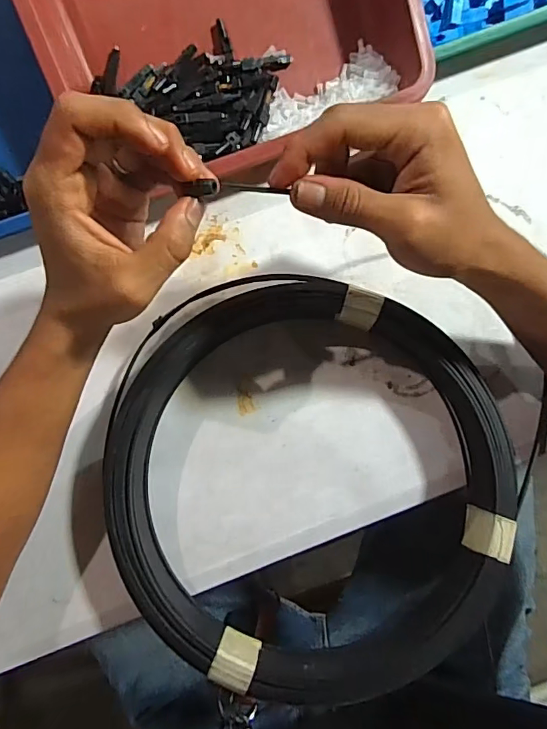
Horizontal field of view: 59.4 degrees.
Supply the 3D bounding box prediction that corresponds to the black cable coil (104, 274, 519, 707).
[{"bbox_3d":[0.021,0.064,0.325,0.251,0.050,0.263,0,81,2],"label":"black cable coil"}]

